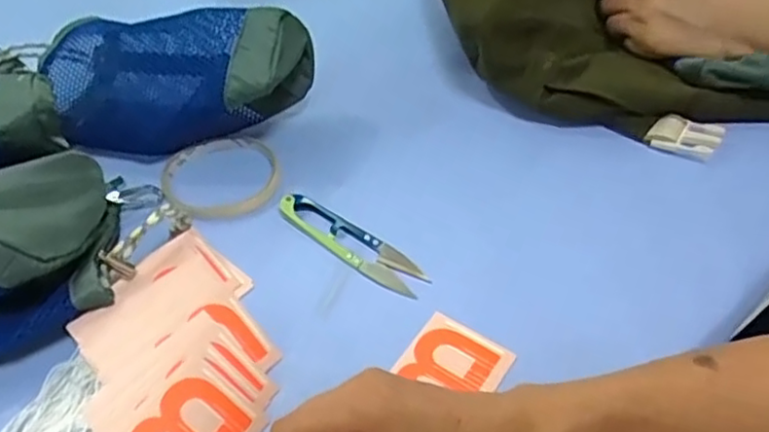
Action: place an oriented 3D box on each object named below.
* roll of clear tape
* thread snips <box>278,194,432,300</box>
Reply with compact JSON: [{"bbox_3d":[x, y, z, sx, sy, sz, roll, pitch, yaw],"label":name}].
[{"bbox_3d":[-0.122,-0.031,0.492,0.084,0.008,0.090,-3,49,3],"label":"roll of clear tape"},{"bbox_3d":[-0.023,0.017,0.438,0.120,0.010,0.025,32,59,29],"label":"thread snips"}]

